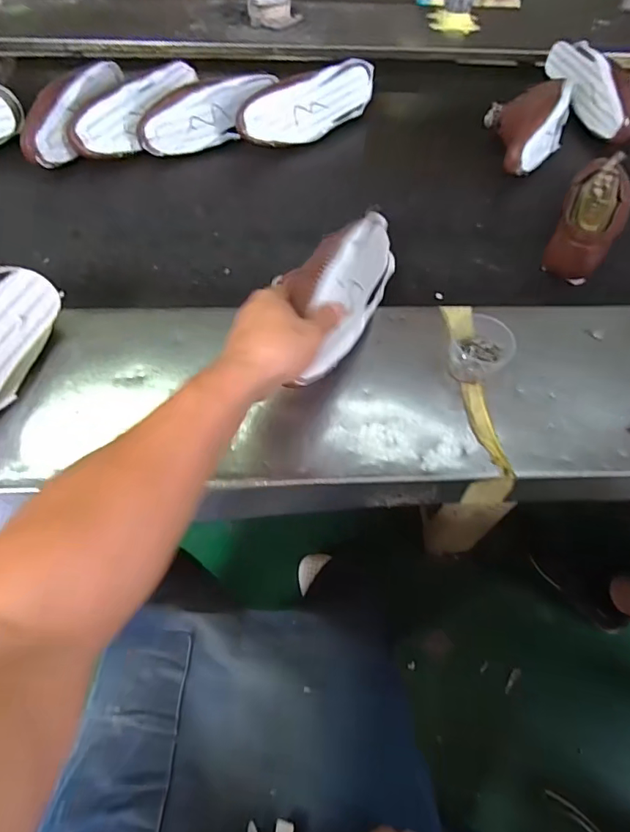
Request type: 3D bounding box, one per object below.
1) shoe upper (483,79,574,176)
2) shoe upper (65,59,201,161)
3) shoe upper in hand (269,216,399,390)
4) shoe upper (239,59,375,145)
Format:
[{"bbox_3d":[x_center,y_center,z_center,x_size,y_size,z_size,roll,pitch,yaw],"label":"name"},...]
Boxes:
[{"bbox_3d":[0.347,-0.477,0.806,0.141,0.087,0.228,22,60,10],"label":"shoe upper"},{"bbox_3d":[-0.271,-0.482,0.786,0.068,0.075,0.254,35,64,18],"label":"shoe upper"},{"bbox_3d":[0.030,-0.140,0.497,0.068,0.084,0.236,23,50,11],"label":"shoe upper in hand"},{"bbox_3d":[-0.010,-0.514,0.808,0.074,0.070,0.257,39,65,19],"label":"shoe upper"}]

